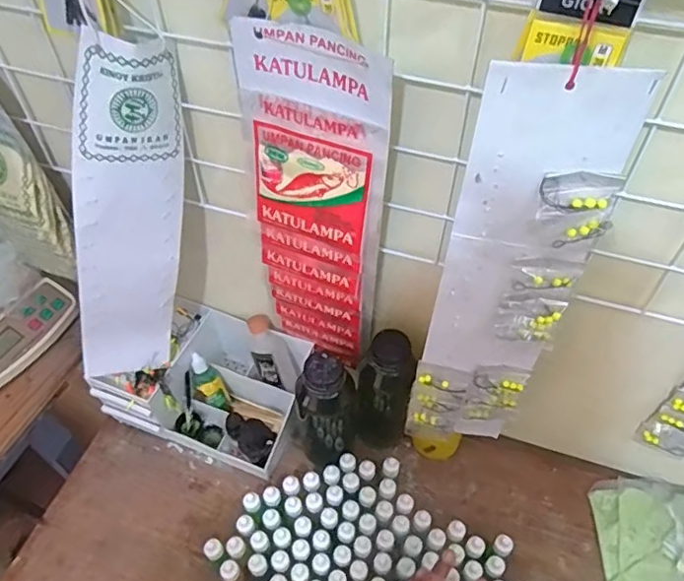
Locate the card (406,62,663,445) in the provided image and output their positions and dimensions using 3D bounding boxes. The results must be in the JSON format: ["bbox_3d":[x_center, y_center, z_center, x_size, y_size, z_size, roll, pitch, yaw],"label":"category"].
[{"bbox_3d":[0.127,0.012,0.462,0.106,0.386,0.038,2,51,3],"label":"card"}]

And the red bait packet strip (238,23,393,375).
[{"bbox_3d":[-0.020,-0.044,0.512,0.111,0.364,0.023,19,54,15],"label":"red bait packet strip"}]

